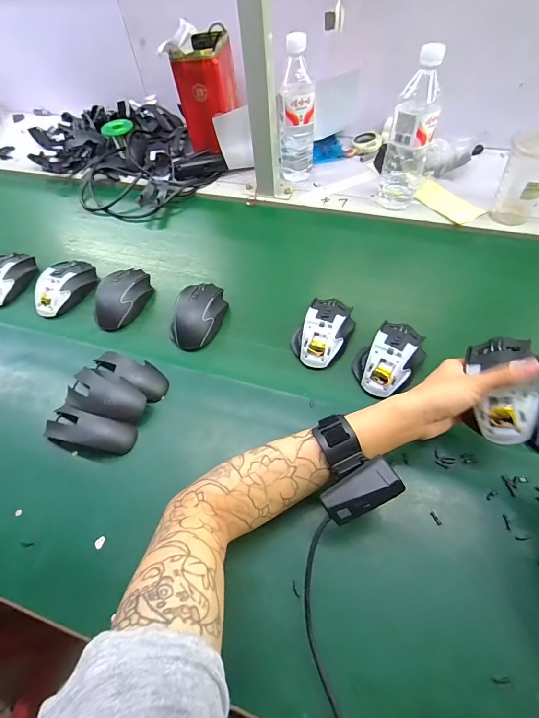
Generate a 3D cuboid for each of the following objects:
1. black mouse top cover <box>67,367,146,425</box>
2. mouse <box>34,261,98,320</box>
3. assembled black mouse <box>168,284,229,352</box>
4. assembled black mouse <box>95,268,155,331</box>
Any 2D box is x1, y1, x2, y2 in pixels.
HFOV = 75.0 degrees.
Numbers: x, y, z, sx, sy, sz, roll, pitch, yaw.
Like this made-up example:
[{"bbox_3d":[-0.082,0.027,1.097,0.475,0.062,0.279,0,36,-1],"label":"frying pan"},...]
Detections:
[{"bbox_3d":[-0.212,0.048,0.450,0.109,0.034,0.057,16,59,14],"label":"black mouse top cover"},{"bbox_3d":[-0.340,-0.122,0.583,0.065,0.038,0.117,19,60,16],"label":"mouse"},{"bbox_3d":[-0.104,-0.068,0.533,0.068,0.047,0.116,11,58,10],"label":"assembled black mouse"},{"bbox_3d":[-0.234,-0.101,0.563,0.064,0.041,0.116,16,59,14],"label":"assembled black mouse"}]

